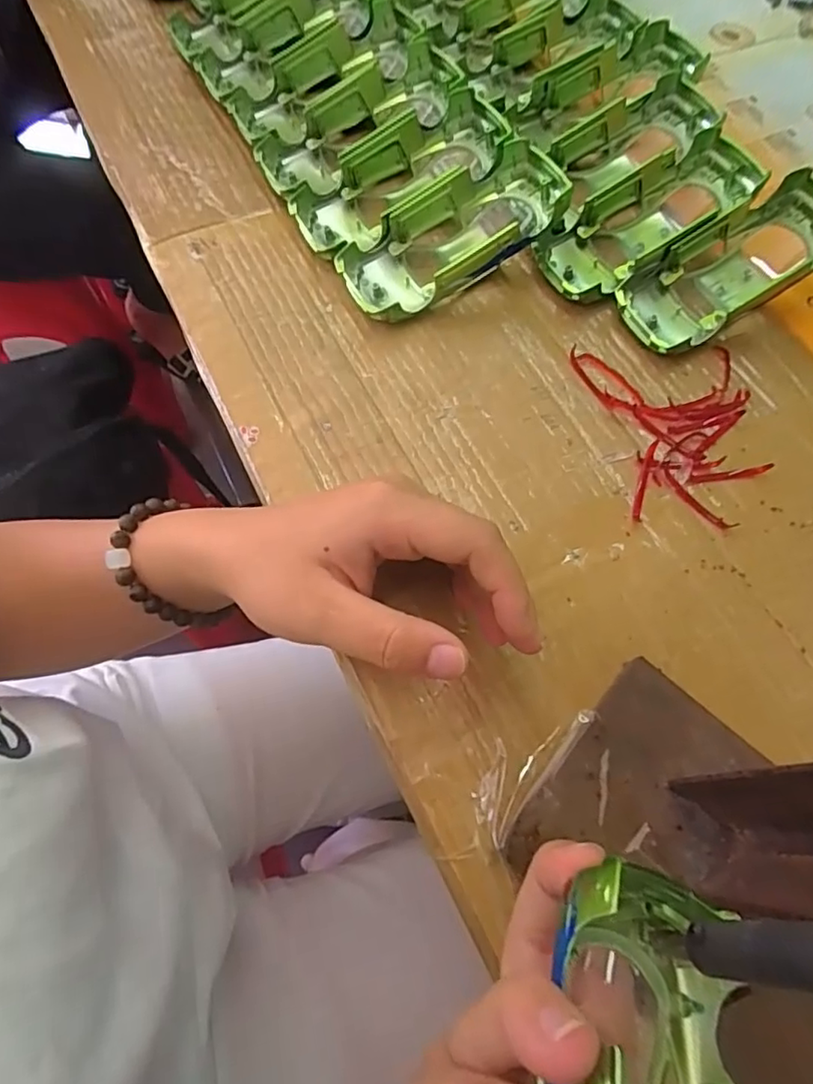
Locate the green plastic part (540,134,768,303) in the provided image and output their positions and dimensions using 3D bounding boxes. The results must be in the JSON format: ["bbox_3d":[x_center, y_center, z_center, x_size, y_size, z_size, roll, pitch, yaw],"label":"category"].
[{"bbox_3d":[0.144,-0.189,0.353,0.140,0.034,0.058,-34,71,-2],"label":"green plastic part"}]

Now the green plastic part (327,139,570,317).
[{"bbox_3d":[0.028,-0.172,0.334,0.130,0.041,0.058,-27,70,-14],"label":"green plastic part"}]

